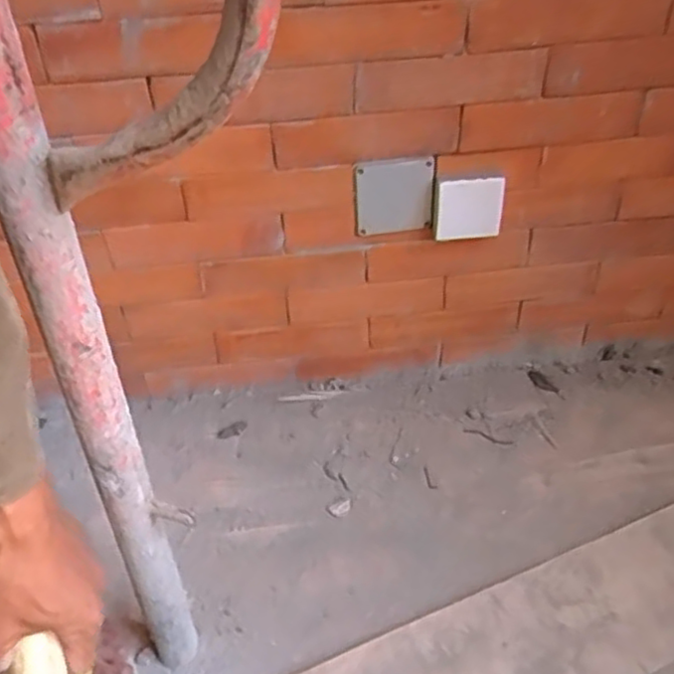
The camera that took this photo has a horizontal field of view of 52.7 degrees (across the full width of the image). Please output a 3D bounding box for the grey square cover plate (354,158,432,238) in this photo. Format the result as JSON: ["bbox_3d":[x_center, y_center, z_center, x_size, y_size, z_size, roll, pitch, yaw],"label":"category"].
[{"bbox_3d":[0.074,-0.185,0.896,0.103,0.104,0.007,-6,40,-4],"label":"grey square cover plate"}]

